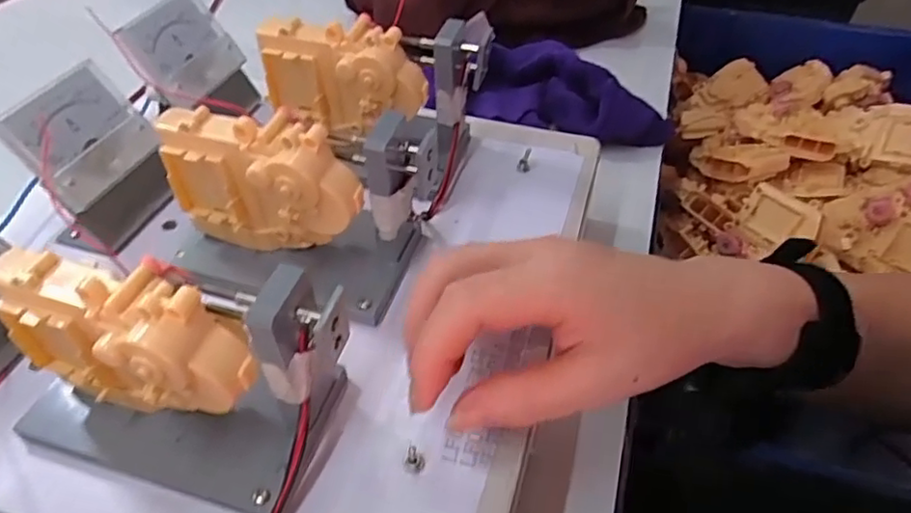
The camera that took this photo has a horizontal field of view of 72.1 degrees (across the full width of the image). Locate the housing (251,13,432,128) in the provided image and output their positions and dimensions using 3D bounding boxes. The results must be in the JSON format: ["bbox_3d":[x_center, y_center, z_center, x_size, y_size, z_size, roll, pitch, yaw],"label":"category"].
[{"bbox_3d":[-0.064,-0.102,0.362,0.098,0.061,0.032,16,48,12],"label":"housing"}]

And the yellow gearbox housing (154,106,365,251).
[{"bbox_3d":[-0.091,-0.033,0.303,0.094,0.072,0.034,21,49,16],"label":"yellow gearbox housing"}]

